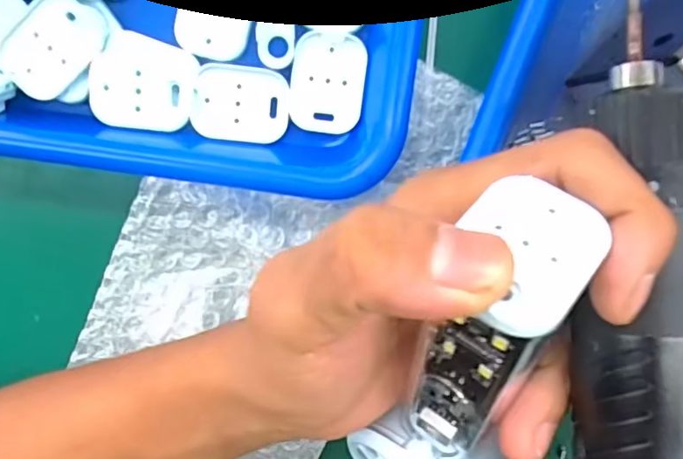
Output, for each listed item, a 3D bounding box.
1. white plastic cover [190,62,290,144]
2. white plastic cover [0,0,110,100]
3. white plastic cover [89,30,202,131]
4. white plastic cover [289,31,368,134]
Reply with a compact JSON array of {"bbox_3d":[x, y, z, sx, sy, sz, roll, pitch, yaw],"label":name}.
[{"bbox_3d":[-0.041,-0.051,0.223,0.038,0.004,0.030,7,99,-1],"label":"white plastic cover"},{"bbox_3d":[-0.113,-0.073,0.215,0.028,0.009,0.040,44,96,-6],"label":"white plastic cover"},{"bbox_3d":[-0.079,-0.058,0.218,0.039,0.004,0.036,12,98,-2],"label":"white plastic cover"},{"bbox_3d":[-0.005,-0.060,0.222,0.030,0.004,0.039,6,99,-1],"label":"white plastic cover"}]

